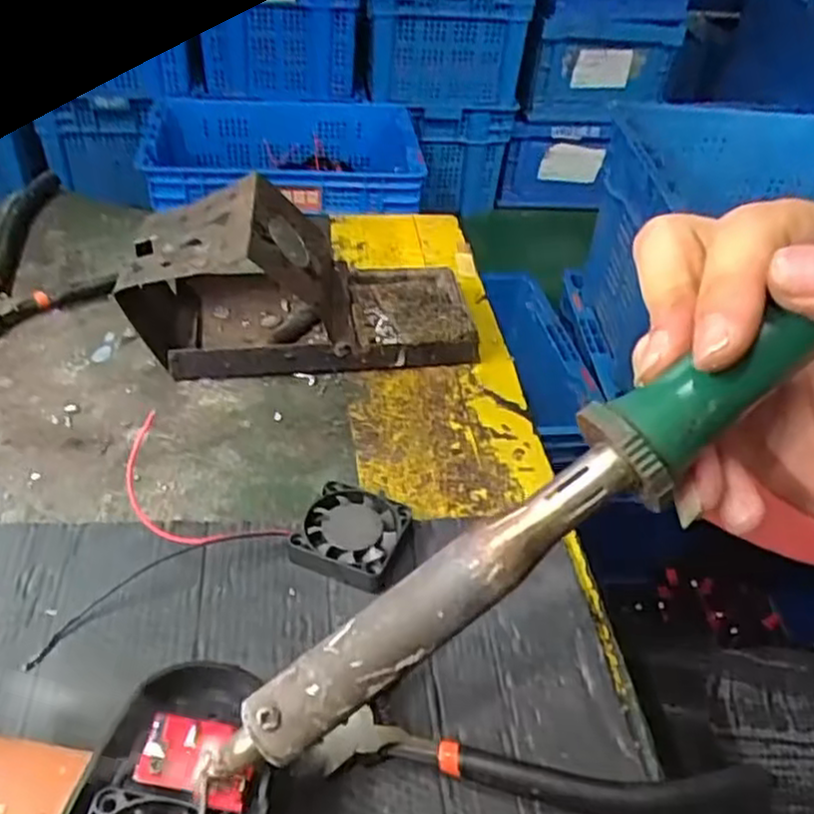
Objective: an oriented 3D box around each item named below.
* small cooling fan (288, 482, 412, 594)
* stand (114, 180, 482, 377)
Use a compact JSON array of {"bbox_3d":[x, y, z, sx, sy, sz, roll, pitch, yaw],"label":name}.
[{"bbox_3d":[-0.022,0.054,0.305,0.040,0.013,0.041,18,43,13],"label":"small cooling fan"},{"bbox_3d":[-0.051,-0.068,0.386,0.170,0.084,0.078,-2,42,-9],"label":"stand"}]

